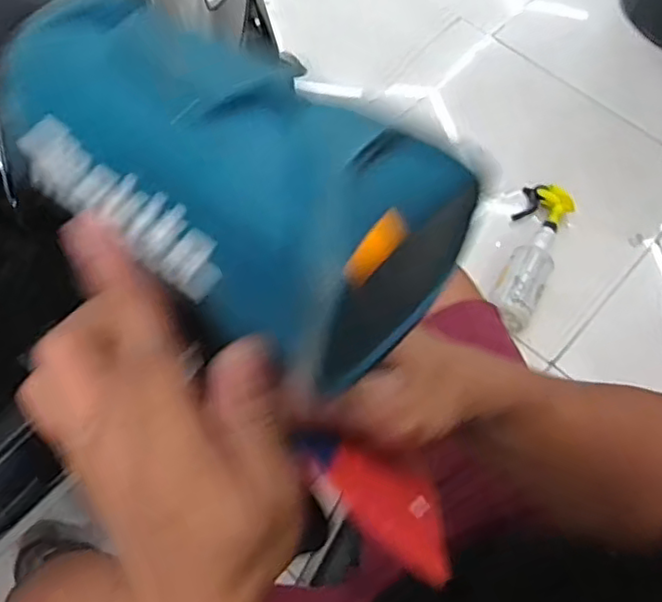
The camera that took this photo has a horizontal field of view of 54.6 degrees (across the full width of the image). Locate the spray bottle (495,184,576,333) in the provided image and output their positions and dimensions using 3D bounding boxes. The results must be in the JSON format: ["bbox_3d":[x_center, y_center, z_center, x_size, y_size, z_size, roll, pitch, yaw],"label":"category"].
[{"bbox_3d":[0.389,-0.101,1.251,0.100,0.098,0.337,22,67,9],"label":"spray bottle"}]

